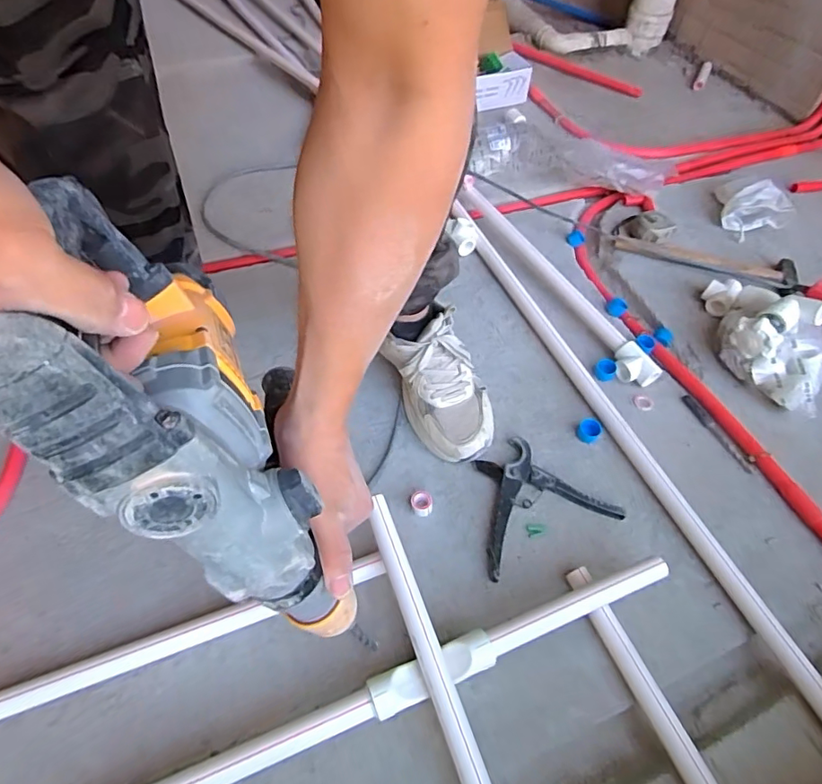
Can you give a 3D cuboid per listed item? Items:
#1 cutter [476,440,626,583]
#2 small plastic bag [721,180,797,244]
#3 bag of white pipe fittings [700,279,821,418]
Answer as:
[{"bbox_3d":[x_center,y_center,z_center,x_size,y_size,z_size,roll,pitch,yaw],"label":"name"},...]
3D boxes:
[{"bbox_3d":[0.148,0.126,0.666,0.181,0.018,0.148,-17,57,-17],"label":"cutter"},{"bbox_3d":[0.662,-0.345,1.015,0.110,0.067,0.089,-14,56,-15],"label":"small plastic bag"},{"bbox_3d":[0.537,-0.091,0.793,0.141,0.099,0.251,14,54,6],"label":"bag of white pipe fittings"}]

